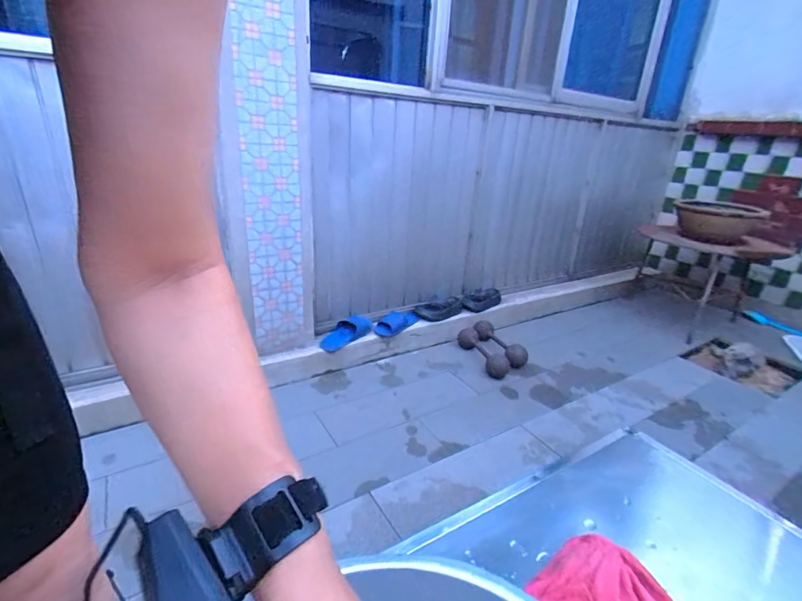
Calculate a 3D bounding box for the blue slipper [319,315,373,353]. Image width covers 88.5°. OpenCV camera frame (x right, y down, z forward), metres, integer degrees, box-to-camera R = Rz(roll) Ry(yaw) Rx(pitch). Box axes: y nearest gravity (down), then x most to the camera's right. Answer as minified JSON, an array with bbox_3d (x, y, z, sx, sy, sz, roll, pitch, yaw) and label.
[{"bbox_3d":[-0.246,0.145,1.838,0.263,0.069,0.097,-32,36,-32],"label":"blue slipper"}]

